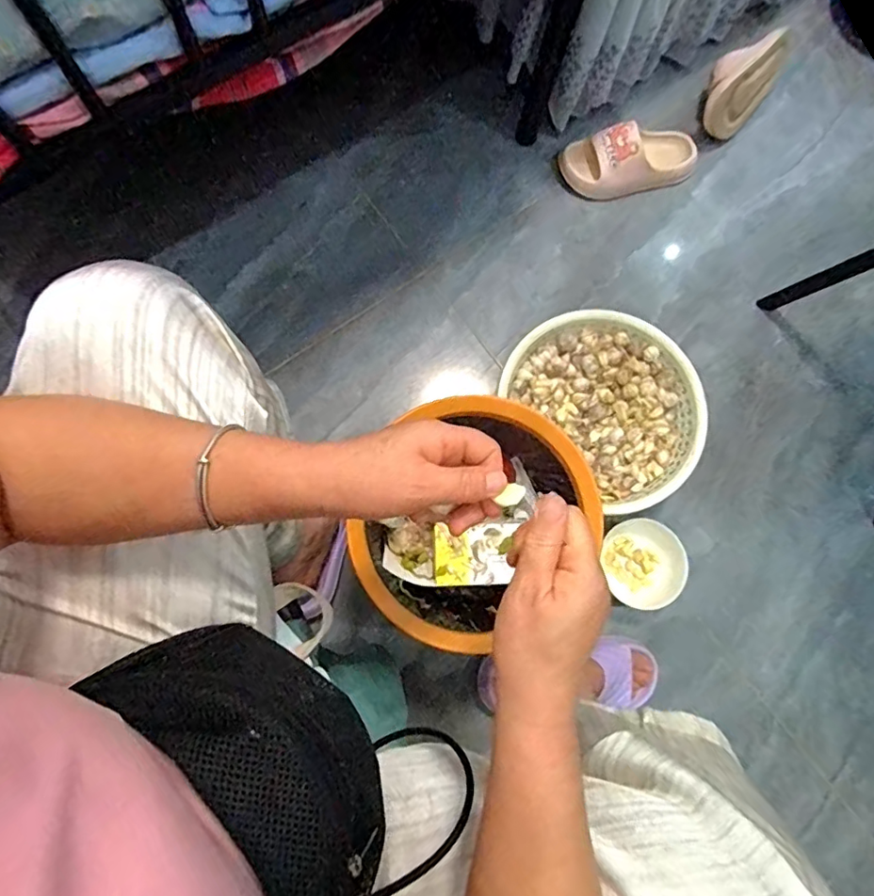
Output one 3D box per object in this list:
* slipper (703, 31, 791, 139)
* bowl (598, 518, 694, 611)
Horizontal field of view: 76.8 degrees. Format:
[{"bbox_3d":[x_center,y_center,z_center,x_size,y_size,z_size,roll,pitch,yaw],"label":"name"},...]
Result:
[{"bbox_3d":[0.530,-0.638,0.961,0.095,0.092,0.228,38,79,8],"label":"slipper"},{"bbox_3d":[0.302,0.165,0.797,0.106,0.057,0.125,-14,78,-4],"label":"bowl"}]

